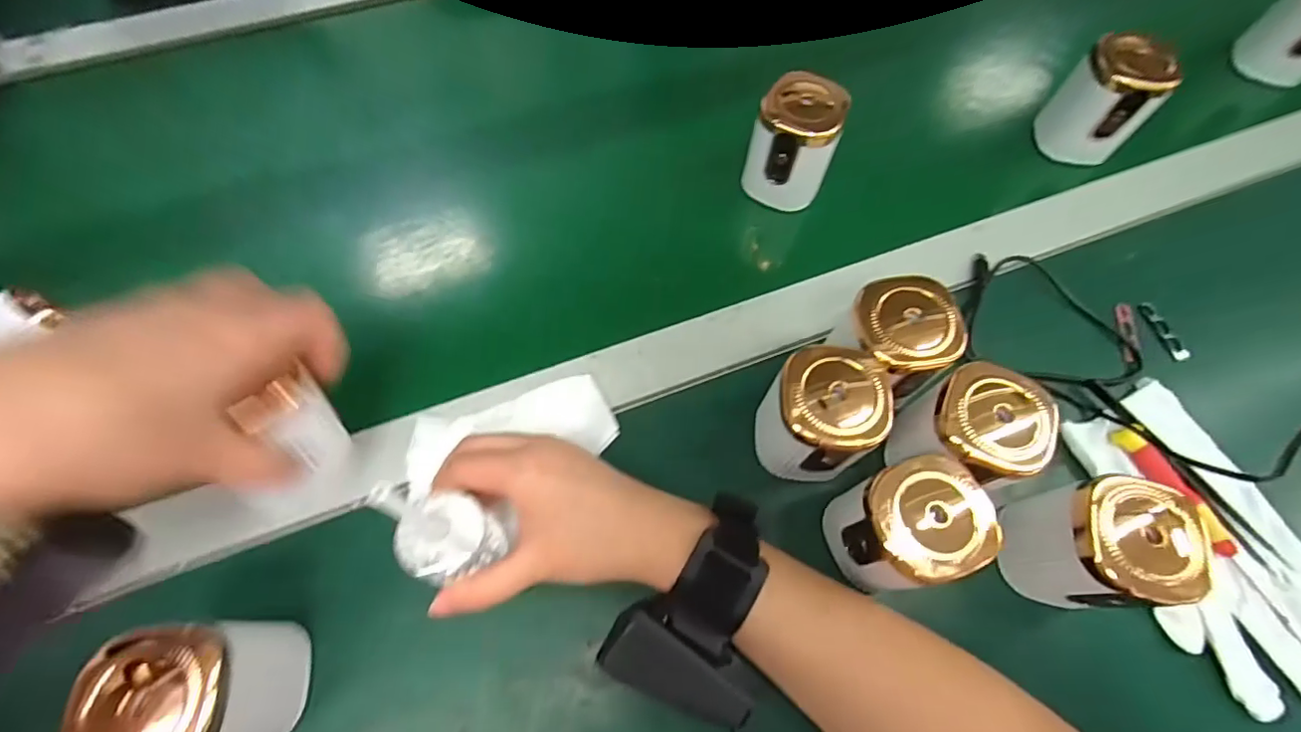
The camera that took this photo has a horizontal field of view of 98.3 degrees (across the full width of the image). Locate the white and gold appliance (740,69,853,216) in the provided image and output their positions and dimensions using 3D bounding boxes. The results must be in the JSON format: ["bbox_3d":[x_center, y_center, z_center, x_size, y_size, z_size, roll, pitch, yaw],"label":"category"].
[{"bbox_3d":[0.097,-0.150,0.381,0.054,0.072,0.045,18,66,6],"label":"white and gold appliance"}]

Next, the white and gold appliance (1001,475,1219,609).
[{"bbox_3d":[0.218,0.088,0.280,0.050,0.077,0.056,-3,65,-4],"label":"white and gold appliance"}]

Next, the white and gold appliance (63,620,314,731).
[{"bbox_3d":[-0.196,0.148,0.255,0.051,0.087,0.058,-1,65,-3],"label":"white and gold appliance"}]

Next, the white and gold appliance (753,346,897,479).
[{"bbox_3d":[0.090,0.029,0.306,0.053,0.070,0.054,1,65,-2],"label":"white and gold appliance"}]

